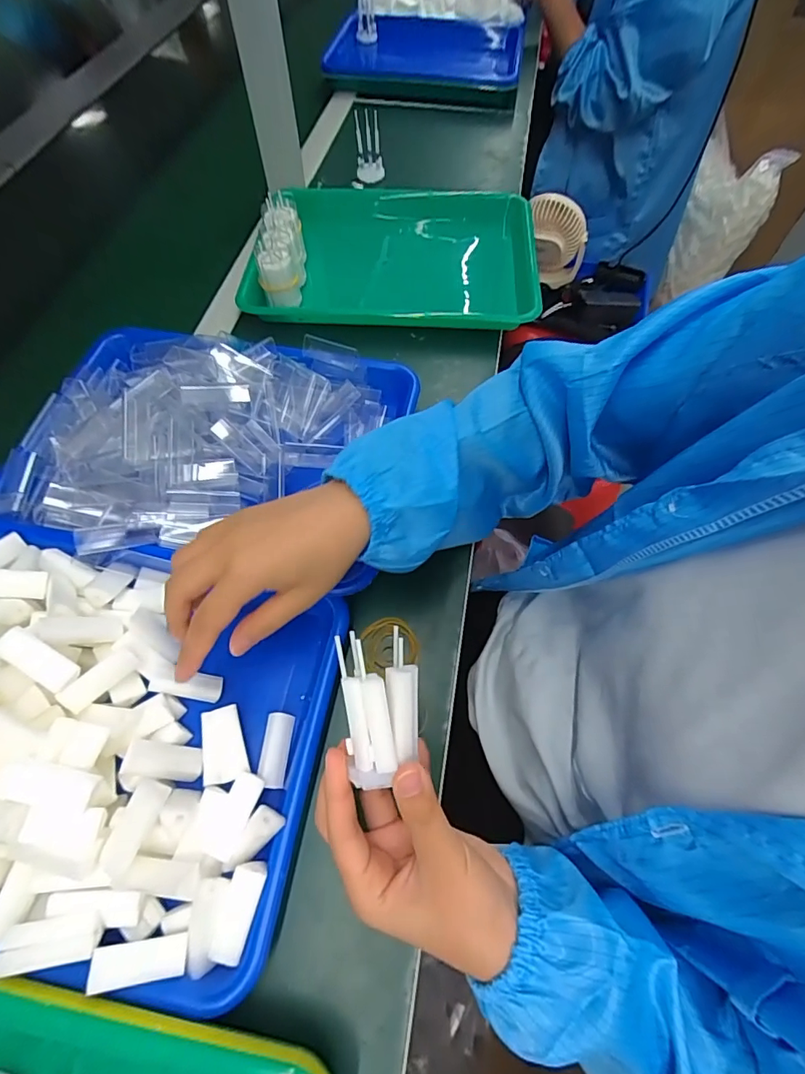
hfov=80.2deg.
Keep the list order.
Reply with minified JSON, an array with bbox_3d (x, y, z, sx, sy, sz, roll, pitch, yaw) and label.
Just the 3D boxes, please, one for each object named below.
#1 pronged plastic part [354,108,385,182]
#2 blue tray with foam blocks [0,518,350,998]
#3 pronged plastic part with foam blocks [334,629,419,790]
[{"bbox_3d":[-0.048,-0.541,0.661,0.037,0.108,0.020,6,82,3],"label":"pronged plastic part"},{"bbox_3d":[-0.217,0.106,0.298,0.322,0.097,0.234,8,62,4],"label":"blue tray with foam blocks"},{"bbox_3d":[-0.011,0.086,0.246,0.038,0.015,0.071,-4,81,-17],"label":"pronged plastic part with foam blocks"}]

